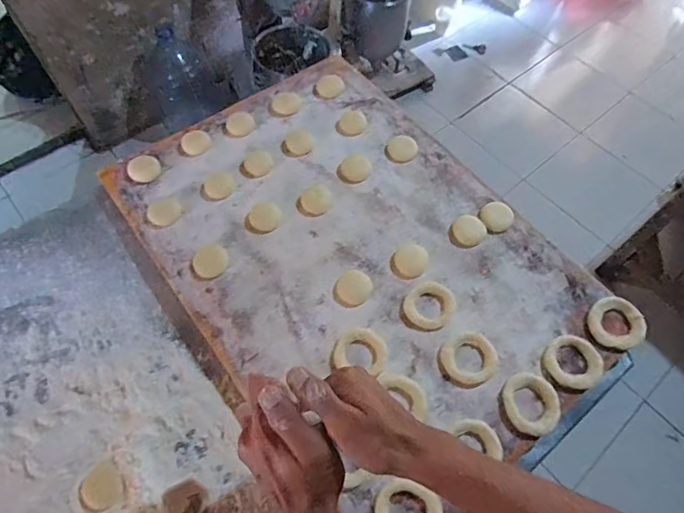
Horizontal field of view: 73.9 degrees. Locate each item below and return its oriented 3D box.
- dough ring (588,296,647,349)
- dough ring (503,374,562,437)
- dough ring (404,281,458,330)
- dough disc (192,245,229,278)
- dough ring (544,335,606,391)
[{"bbox_3d":[0.319,0.077,0.528,0.059,0.015,0.060,1,61,-2],"label":"dough ring"},{"bbox_3d":[0.202,0.156,0.486,0.056,0.014,0.064,1,61,-2],"label":"dough ring"},{"bbox_3d":[0.104,0.058,0.539,0.059,0.007,0.055,1,61,-2],"label":"dough ring"},{"bbox_3d":[-0.163,0.005,0.564,0.042,0.004,0.043,1,61,-2],"label":"dough disc"},{"bbox_3d":[0.259,0.117,0.508,0.062,0.013,0.059,1,61,-2],"label":"dough ring"}]

